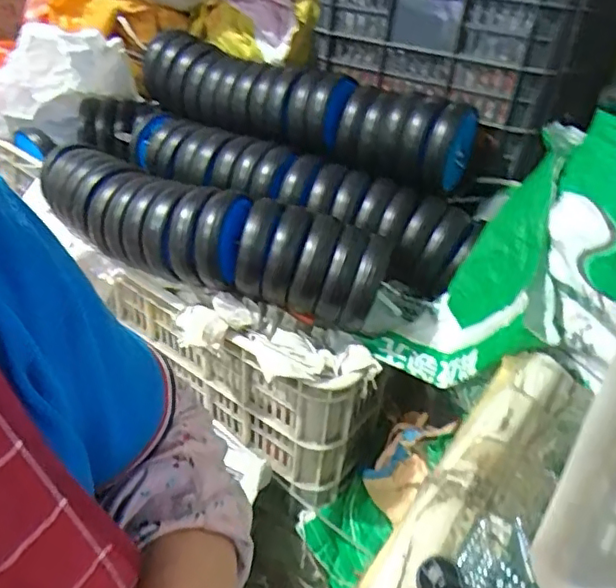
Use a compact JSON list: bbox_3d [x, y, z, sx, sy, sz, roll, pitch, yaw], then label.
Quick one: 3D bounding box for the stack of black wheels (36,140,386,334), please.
[{"bbox_3d":[-0.177,-0.091,0.832,0.576,0.117,0.150,18,37,21],"label":"stack of black wheels"}]

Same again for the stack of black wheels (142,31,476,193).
[{"bbox_3d":[-0.043,-0.316,0.979,0.628,0.118,0.113,21,37,24],"label":"stack of black wheels"}]

